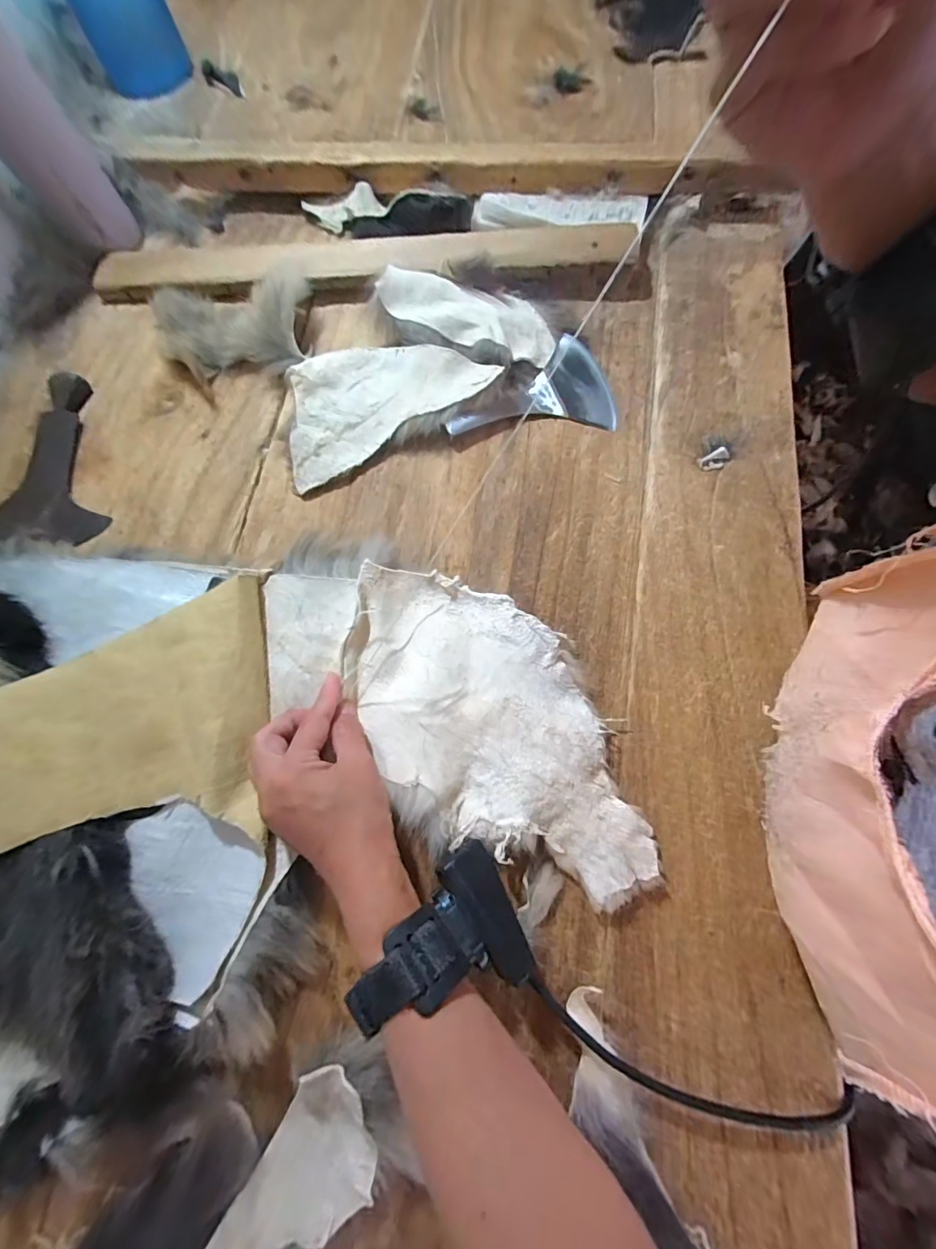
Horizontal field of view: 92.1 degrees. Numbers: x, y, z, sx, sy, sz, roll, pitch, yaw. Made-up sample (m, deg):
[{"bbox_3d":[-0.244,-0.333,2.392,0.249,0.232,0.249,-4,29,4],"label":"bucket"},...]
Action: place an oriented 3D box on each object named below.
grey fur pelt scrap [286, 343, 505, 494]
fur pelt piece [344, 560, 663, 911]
[{"bbox_3d":[-0.080,-0.194,0.373,0.171,0.027,0.112,-28,77,-6],"label":"grey fur pelt scrap"},{"bbox_3d":[0.010,0.066,0.294,0.137,0.017,0.239,-25,76,-5],"label":"fur pelt piece"}]

